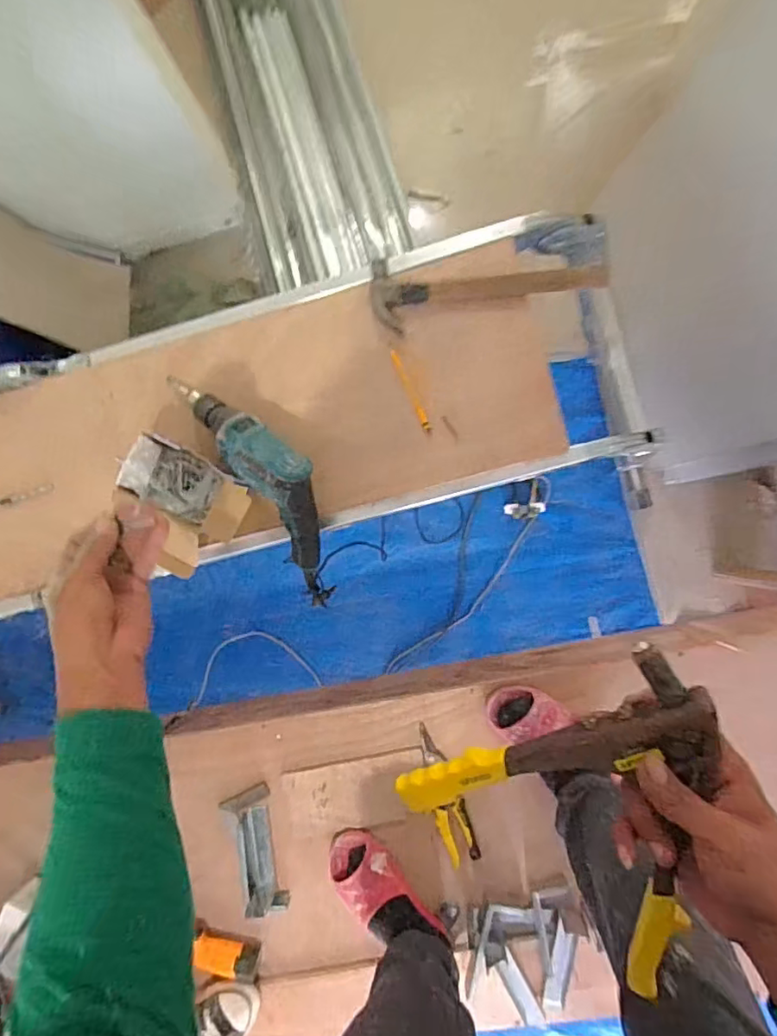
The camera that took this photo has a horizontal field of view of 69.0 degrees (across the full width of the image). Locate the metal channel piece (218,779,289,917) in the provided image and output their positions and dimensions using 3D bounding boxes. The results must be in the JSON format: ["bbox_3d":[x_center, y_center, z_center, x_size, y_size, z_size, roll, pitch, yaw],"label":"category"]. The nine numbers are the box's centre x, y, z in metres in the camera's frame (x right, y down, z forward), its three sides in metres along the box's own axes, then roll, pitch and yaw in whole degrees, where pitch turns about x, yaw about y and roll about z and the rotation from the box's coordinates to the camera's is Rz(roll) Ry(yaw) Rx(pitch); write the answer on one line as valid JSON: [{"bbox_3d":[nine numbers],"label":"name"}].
[{"bbox_3d":[-0.250,0.629,1.067,0.089,0.034,0.216,-16,87,5],"label":"metal channel piece"}]

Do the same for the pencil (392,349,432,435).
[{"bbox_3d":[0.032,-0.177,0.792,0.010,0.004,0.128,-24,86,4],"label":"pencil"}]

